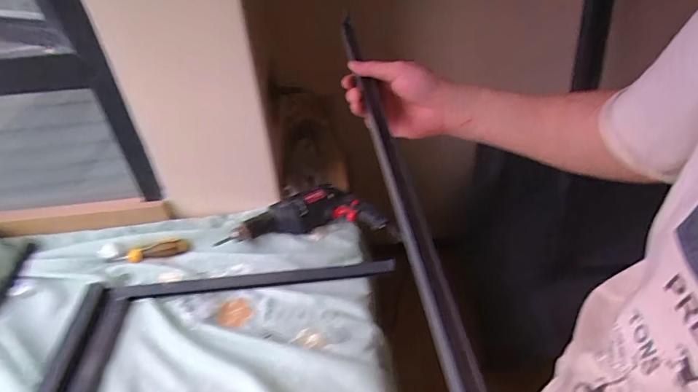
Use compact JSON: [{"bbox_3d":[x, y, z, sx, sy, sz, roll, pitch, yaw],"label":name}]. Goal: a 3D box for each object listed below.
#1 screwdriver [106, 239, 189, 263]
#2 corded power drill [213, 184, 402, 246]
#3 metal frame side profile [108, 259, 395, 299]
[{"bbox_3d":[-0.403,0.114,0.821,0.150,0.023,0.024,-9,40,-9],"label":"screwdriver"},{"bbox_3d":[-0.077,0.034,0.873,0.361,0.065,0.156,-1,39,1],"label":"corded power drill"},{"bbox_3d":[-0.173,0.156,0.767,0.513,0.013,0.030,-5,39,-4],"label":"metal frame side profile"}]

